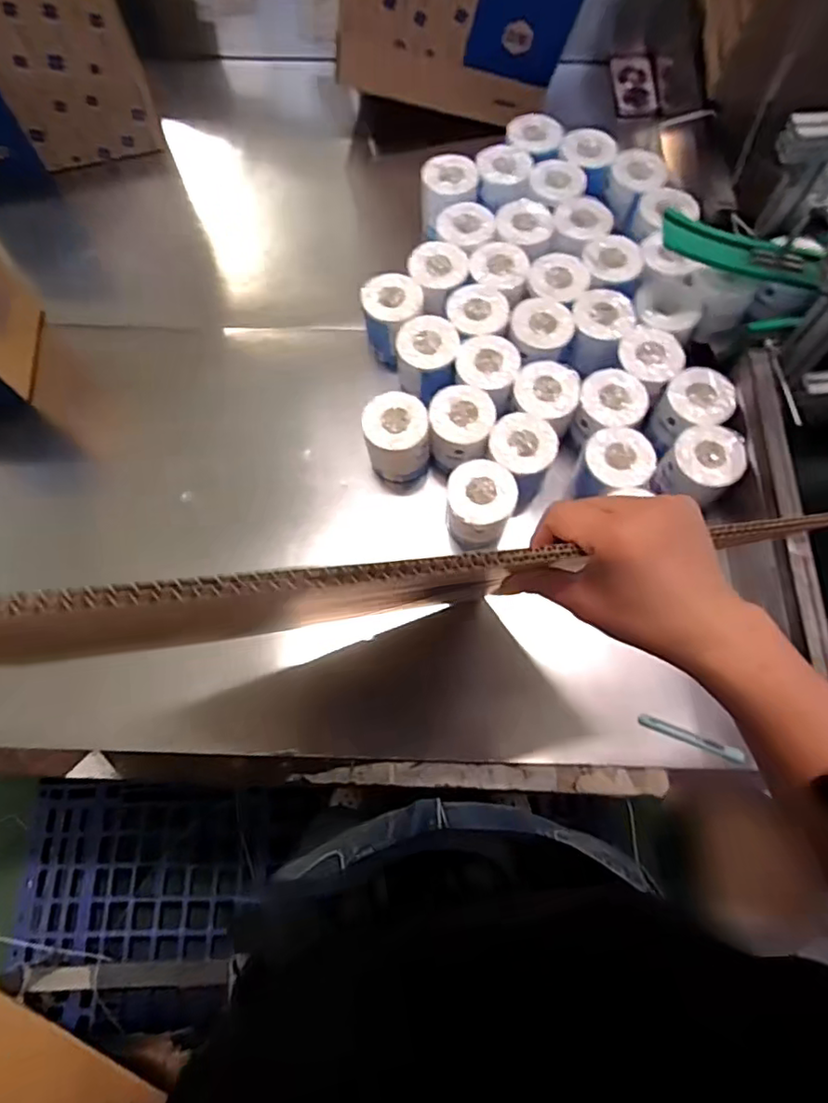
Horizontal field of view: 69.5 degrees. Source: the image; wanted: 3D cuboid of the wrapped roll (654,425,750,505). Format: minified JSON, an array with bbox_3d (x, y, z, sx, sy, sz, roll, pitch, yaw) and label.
[{"bbox_3d":[0.425,-0.126,0.883,0.092,0.090,0.094,0,71,1],"label":"wrapped roll"}]

